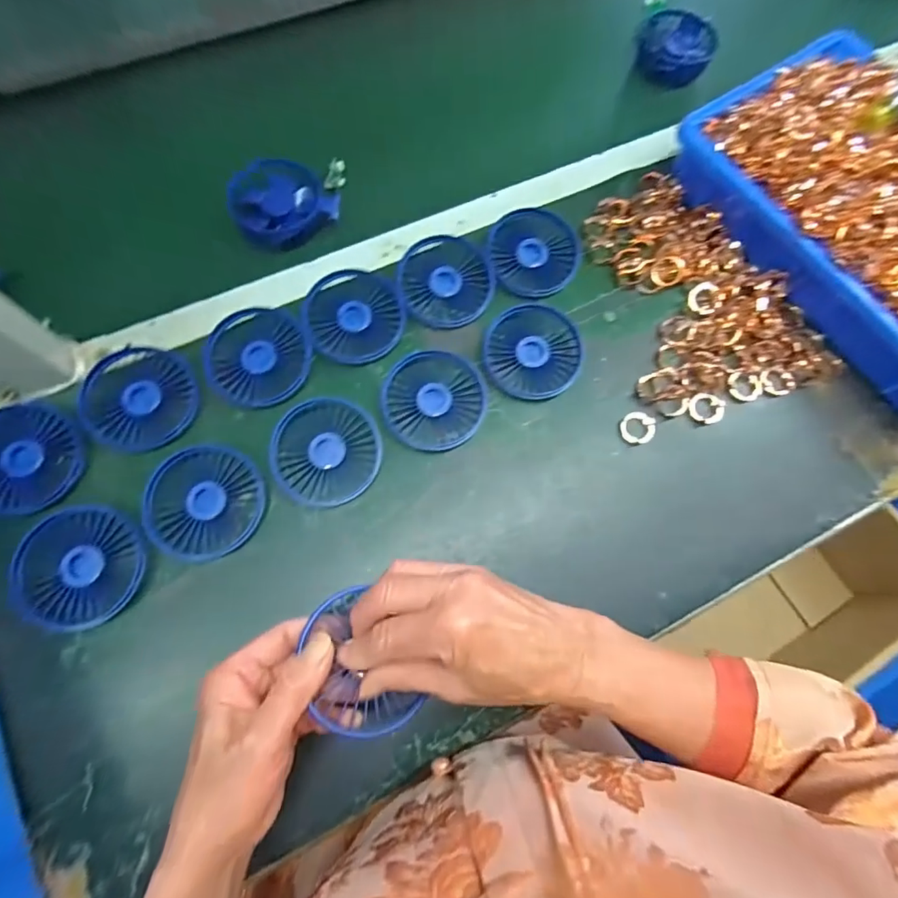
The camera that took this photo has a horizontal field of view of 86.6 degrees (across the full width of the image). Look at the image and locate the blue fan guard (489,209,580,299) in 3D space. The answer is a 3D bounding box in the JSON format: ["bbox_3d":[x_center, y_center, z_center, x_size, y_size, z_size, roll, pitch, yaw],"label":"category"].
[{"bbox_3d":[0.081,-0.188,0.456,0.084,0.013,0.088,1,72,-2],"label":"blue fan guard"}]

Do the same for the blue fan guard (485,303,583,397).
[{"bbox_3d":[0.075,-0.088,0.429,0.083,0.013,0.087,7,72,0],"label":"blue fan guard"}]

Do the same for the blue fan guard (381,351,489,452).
[{"bbox_3d":[-0.013,-0.043,0.410,0.086,0.011,0.085,1,72,-2],"label":"blue fan guard"}]

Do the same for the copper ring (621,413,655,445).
[{"bbox_3d":[0.166,-0.019,0.418,0.029,0.006,0.027,1,72,-2],"label":"copper ring"}]

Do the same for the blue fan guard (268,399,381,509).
[{"bbox_3d":[-0.100,0.002,0.393,0.085,0.016,0.086,-1,72,-3],"label":"blue fan guard"}]

